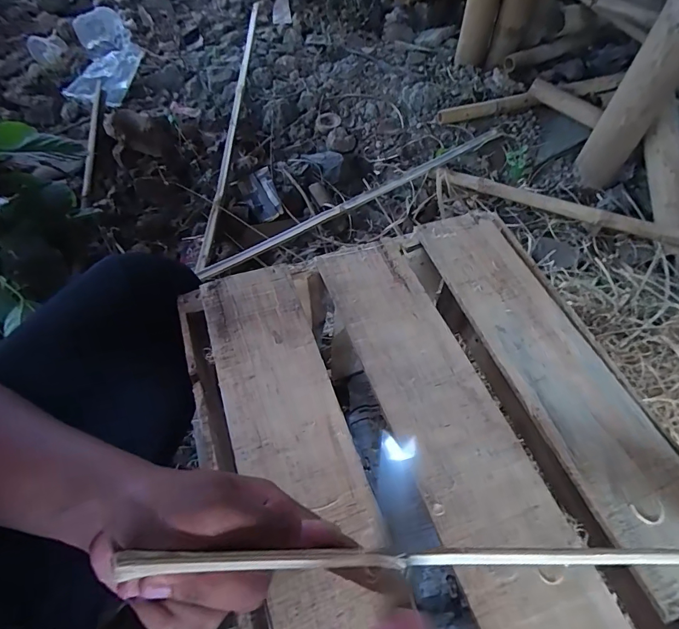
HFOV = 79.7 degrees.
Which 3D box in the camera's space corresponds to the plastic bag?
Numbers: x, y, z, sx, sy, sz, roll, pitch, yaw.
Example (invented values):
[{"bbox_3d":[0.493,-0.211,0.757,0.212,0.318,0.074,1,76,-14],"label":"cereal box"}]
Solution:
[{"bbox_3d":[-0.704,-0.756,1.196,0.218,0.110,0.451,-17,62,-11],"label":"plastic bag"}]

